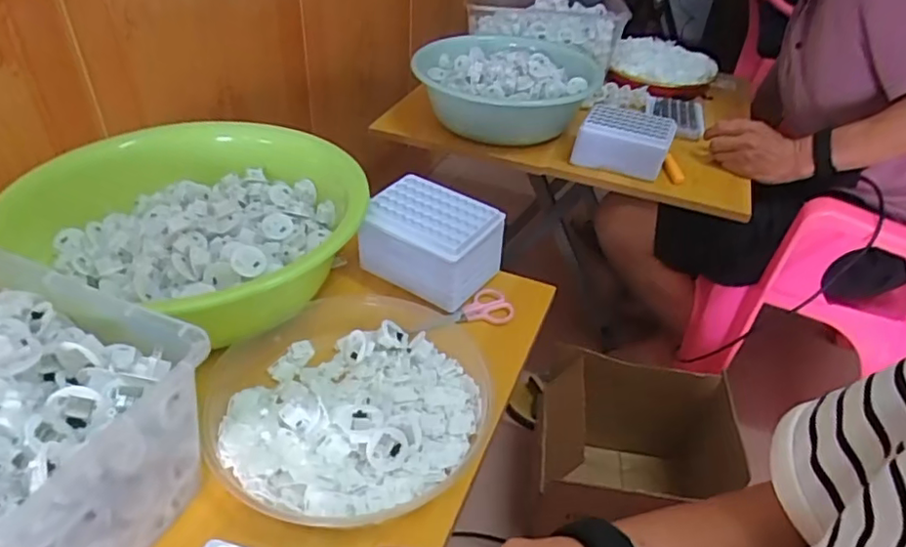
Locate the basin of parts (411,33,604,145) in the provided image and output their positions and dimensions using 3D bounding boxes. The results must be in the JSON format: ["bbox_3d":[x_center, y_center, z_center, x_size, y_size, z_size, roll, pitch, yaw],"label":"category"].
[{"bbox_3d":[0.102,-0.306,0.981,0.325,0.103,0.282,-3,39,-9],"label":"basin of parts"}]

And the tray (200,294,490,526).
[{"bbox_3d":[-0.084,0.109,0.497,0.231,0.036,0.222,3,38,-2],"label":"tray"}]

